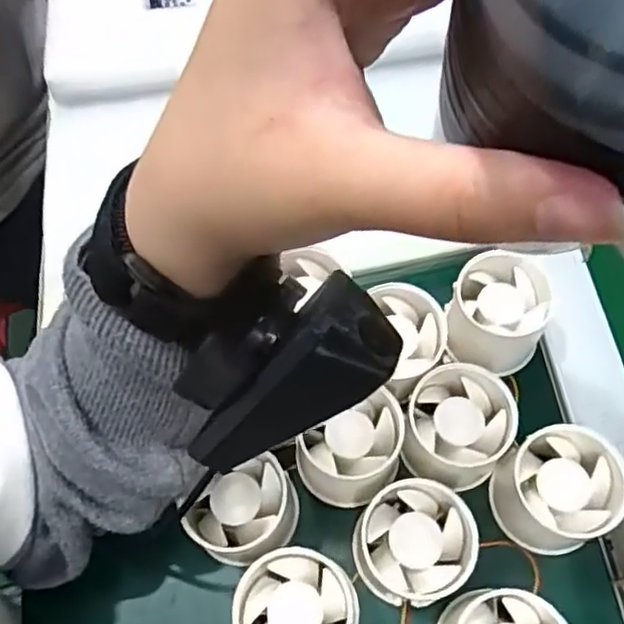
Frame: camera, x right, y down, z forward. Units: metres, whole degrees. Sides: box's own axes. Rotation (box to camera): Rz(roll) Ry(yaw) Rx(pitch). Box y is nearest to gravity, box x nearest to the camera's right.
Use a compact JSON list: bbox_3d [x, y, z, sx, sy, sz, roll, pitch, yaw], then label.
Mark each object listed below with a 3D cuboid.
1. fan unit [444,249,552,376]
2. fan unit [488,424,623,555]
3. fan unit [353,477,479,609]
[{"bbox_3d":[0.101,0.001,0.361,0.050,0.041,0.055,-1,65,2],"label":"fan unit"},{"bbox_3d":[0.120,0.089,0.322,0.054,0.046,0.051,-16,65,-5],"label":"fan unit"},{"bbox_3d":[0.048,0.111,0.313,0.053,0.050,0.050,-10,65,-2],"label":"fan unit"}]

